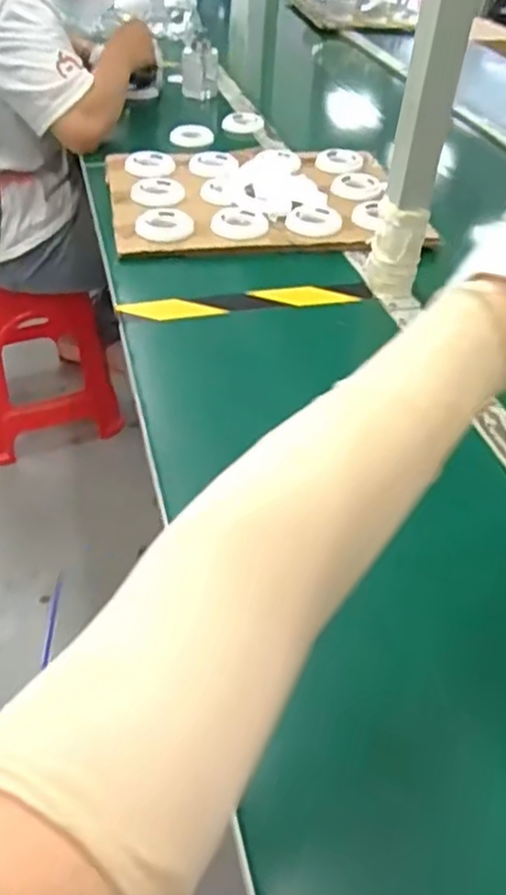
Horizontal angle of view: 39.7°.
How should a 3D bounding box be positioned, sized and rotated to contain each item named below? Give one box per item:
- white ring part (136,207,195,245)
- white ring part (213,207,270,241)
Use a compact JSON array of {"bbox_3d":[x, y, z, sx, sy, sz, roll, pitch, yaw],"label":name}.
[{"bbox_3d":[-0.113,-0.286,0.901,0.071,0.014,0.071,-2,42,-6],"label":"white ring part"},{"bbox_3d":[-0.016,-0.293,0.917,0.070,0.013,0.070,4,42,1],"label":"white ring part"}]

